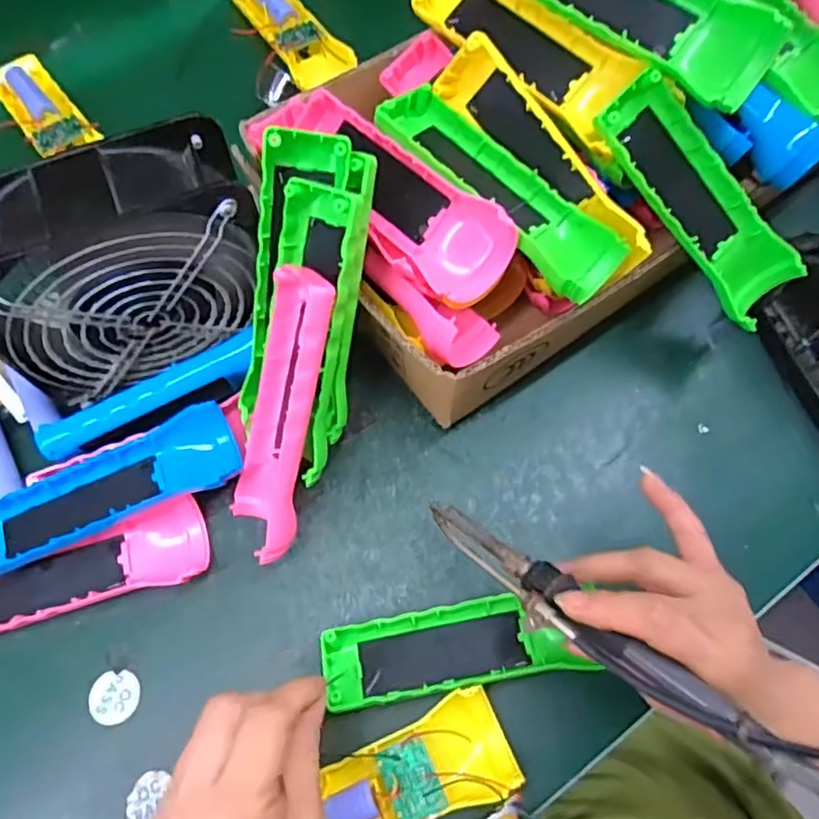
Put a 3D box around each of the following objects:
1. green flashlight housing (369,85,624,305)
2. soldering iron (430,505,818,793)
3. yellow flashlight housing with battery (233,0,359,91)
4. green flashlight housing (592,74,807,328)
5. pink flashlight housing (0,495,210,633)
[{"bbox_3d":[0.050,-0.123,0.356,0.051,0.034,0.153,-41,73,-14],"label":"green flashlight housing"},{"bbox_3d":[0.079,0.096,0.286,0.184,0.016,0.026,33,72,33],"label":"soldering iron"},{"bbox_3d":[-0.098,-0.321,0.527,0.055,0.021,0.147,-27,70,-10],"label":"yellow flashlight housing with battery"},{"bbox_3d":[0.165,-0.116,0.363,0.152,0.024,0.050,43,73,-17],"label":"green flashlight housing"},{"bbox_3d":[-0.196,0.094,0.366,0.156,0.021,0.046,-15,69,-5],"label":"pink flashlight housing"}]

